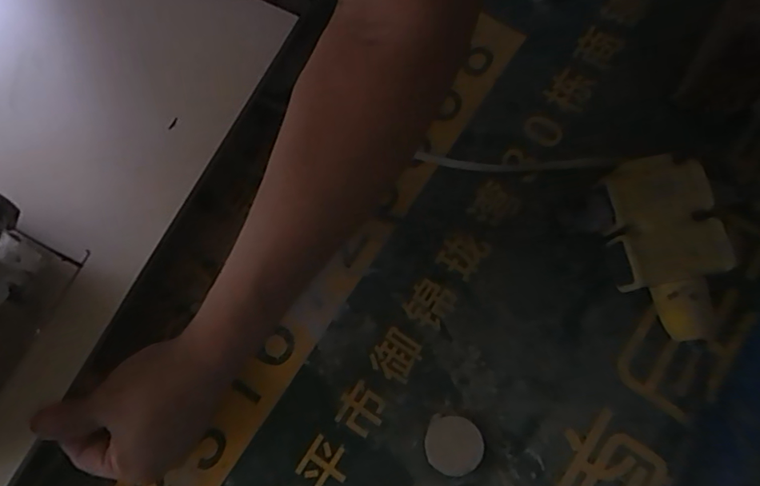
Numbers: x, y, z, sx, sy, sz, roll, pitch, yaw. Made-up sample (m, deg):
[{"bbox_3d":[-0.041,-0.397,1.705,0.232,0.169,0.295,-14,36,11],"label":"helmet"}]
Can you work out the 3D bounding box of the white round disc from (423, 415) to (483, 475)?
[{"bbox_3d":[0.053,0.146,0.361,0.039,0.011,0.040,2,76,2],"label":"white round disc"}]

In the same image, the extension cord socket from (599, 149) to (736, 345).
[{"bbox_3d":[0.208,0.001,0.372,0.069,0.041,0.135,-11,77,0],"label":"extension cord socket"}]

